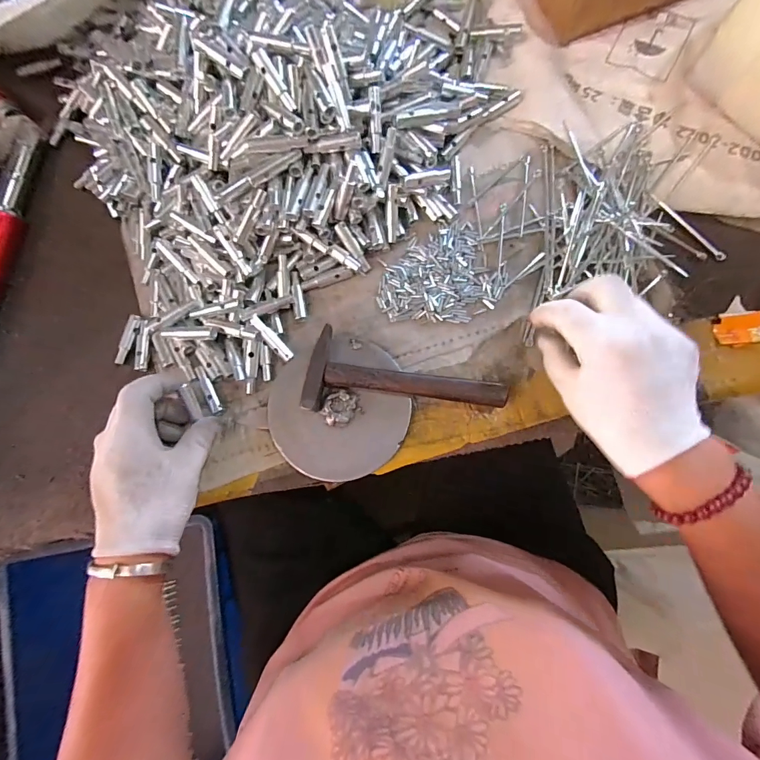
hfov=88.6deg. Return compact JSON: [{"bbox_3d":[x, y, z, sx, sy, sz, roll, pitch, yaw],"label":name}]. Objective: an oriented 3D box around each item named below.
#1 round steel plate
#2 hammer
[{"bbox_3d":[-0.037,0.024,0.348,0.125,0.015,0.124,-1,79,7],"label":"round steel plate"},{"bbox_3d":[0.020,0.004,0.344,0.171,0.024,0.073,12,86,6],"label":"hammer"}]

